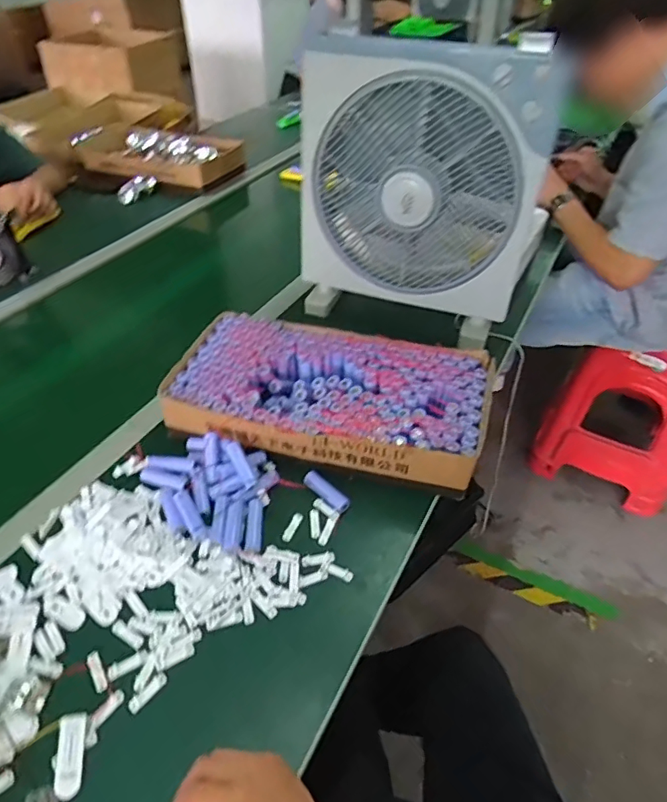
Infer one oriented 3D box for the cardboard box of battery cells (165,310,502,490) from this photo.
[{"bbox_3d":[-0.006,-0.010,0.761,0.427,0.068,0.224,10,42,10],"label":"cardboard box of battery cells"}]

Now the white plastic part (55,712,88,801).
[{"bbox_3d":[-0.228,0.306,0.461,0.020,0.010,0.062,-6,55,-8],"label":"white plastic part"}]

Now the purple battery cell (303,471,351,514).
[{"bbox_3d":[-0.008,0.114,0.679,0.068,0.016,0.021,33,51,31],"label":"purple battery cell"}]

